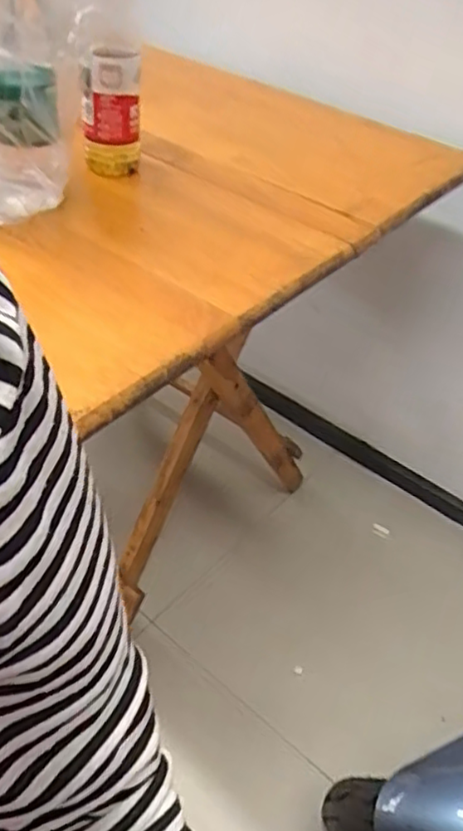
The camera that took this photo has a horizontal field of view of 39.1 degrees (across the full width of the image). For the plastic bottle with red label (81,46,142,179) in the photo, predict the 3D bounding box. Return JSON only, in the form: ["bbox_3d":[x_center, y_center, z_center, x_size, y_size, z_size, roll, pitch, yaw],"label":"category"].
[{"bbox_3d":[-0.127,-0.317,0.685,0.058,0.127,0.055,-5,43,-12],"label":"plastic bottle with red label"}]

